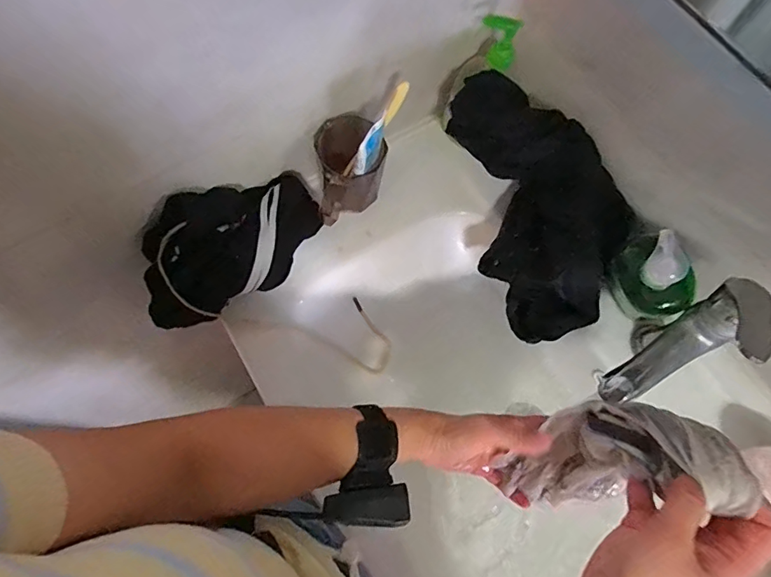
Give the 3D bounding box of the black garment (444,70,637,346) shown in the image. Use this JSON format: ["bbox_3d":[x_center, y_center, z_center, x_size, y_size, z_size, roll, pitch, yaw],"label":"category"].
[{"bbox_3d":[0.175,-0.092,0.553,0.145,0.138,0.276,-19,72,-7],"label":"black garment"}]

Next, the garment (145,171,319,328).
[{"bbox_3d":[-0.175,-0.049,0.536,0.208,0.069,0.112,-31,73,-11],"label":"garment"}]

